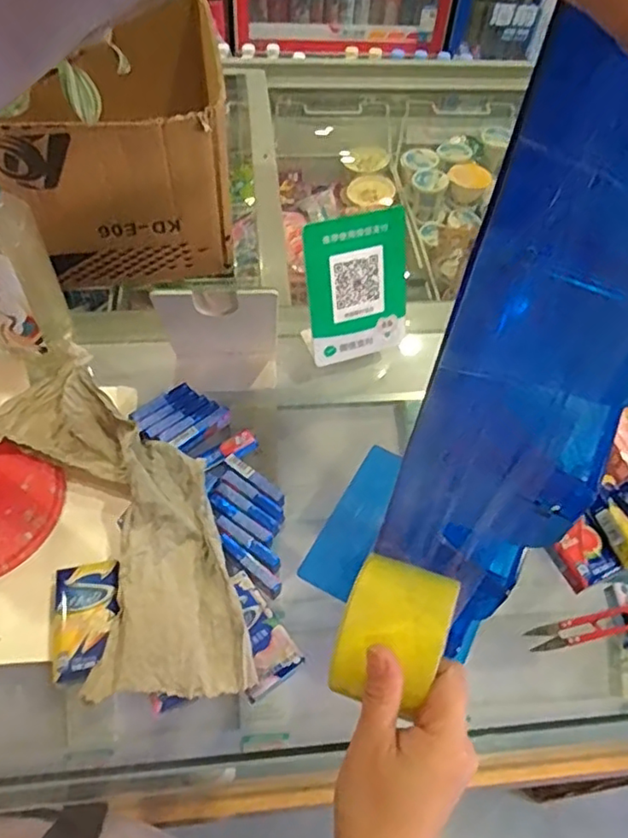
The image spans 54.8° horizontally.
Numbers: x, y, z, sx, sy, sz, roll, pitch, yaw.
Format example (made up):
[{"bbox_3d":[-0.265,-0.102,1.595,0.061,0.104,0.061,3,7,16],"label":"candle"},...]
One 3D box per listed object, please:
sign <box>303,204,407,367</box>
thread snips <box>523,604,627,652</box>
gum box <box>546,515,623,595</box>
[{"bbox_3d":[0.048,-0.140,0.658,0.110,0.161,0.006,-16,34,-13],"label":"sign"},{"bbox_3d":[0.232,0.180,0.520,0.095,0.010,0.022,-17,55,8],"label":"thread snips"},{"bbox_3d":[0.246,0.124,0.551,0.055,0.017,0.052,-26,60,-21],"label":"gum box"}]

